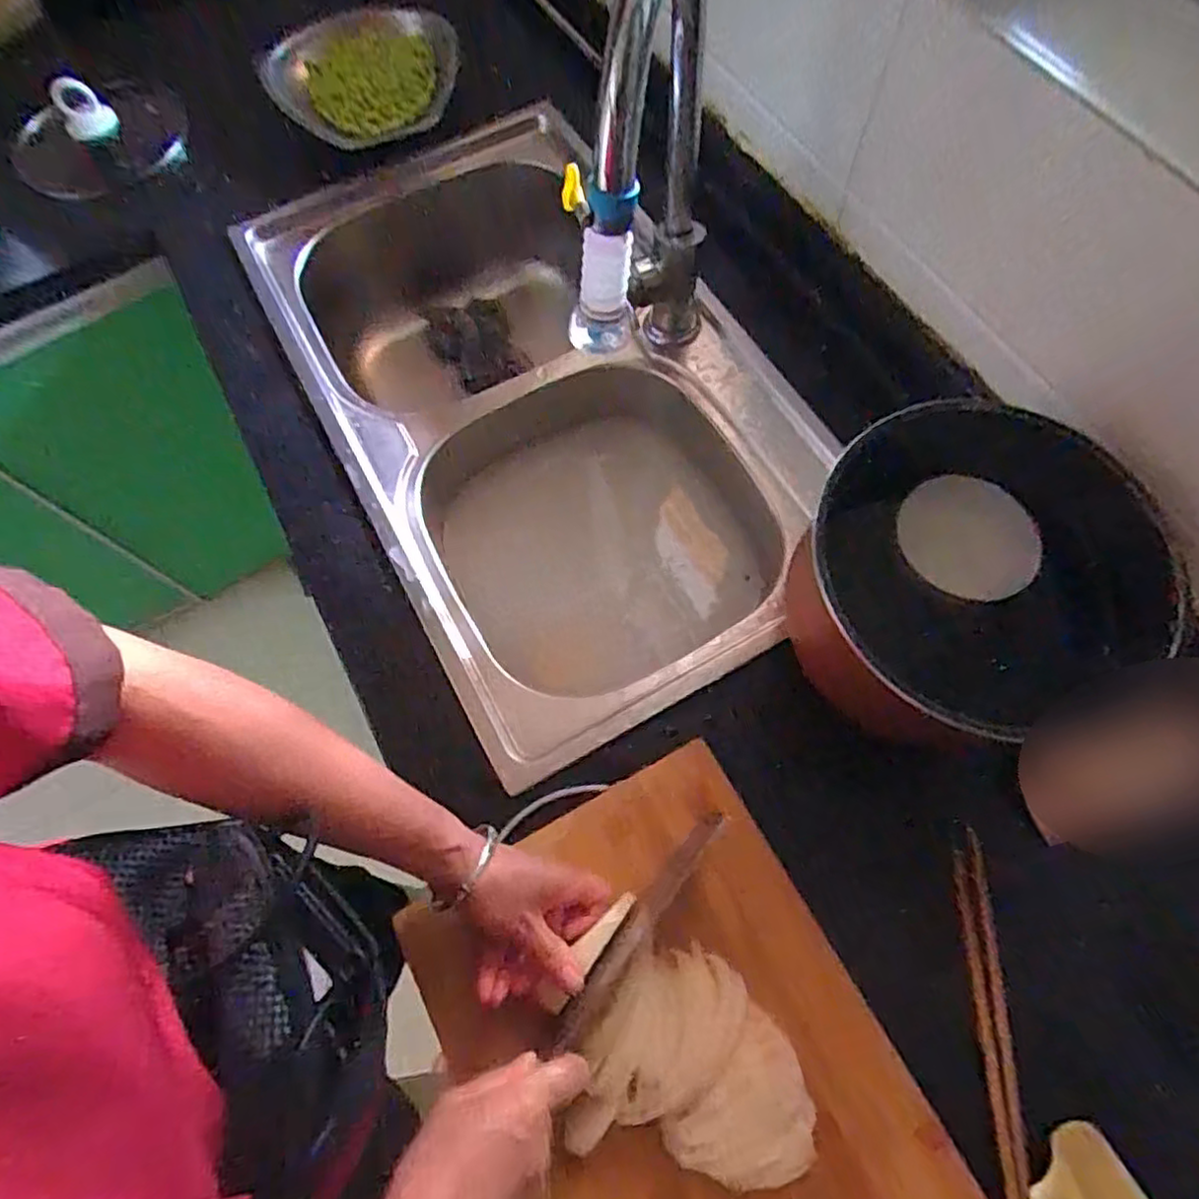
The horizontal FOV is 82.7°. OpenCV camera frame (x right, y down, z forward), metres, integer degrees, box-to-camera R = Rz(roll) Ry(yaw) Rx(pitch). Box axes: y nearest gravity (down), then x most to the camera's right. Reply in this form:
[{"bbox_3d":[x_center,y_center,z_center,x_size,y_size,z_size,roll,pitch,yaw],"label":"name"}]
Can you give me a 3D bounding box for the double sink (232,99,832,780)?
[{"bbox_3d":[-0.064,-0.197,0.752,0.405,0.180,0.714,-28,71,-9],"label":"double sink"}]

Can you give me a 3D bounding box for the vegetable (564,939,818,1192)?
[{"bbox_3d":[0.060,0.290,0.430,0.146,0.039,0.121,13,70,7],"label":"vegetable"}]

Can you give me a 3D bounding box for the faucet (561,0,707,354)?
[{"bbox_3d":[0.037,-0.265,0.506,0.056,0.360,0.225,15,70,8],"label":"faucet"}]

